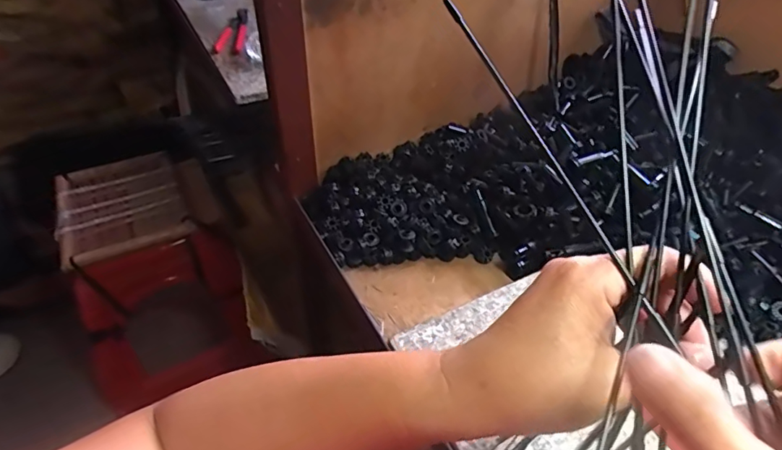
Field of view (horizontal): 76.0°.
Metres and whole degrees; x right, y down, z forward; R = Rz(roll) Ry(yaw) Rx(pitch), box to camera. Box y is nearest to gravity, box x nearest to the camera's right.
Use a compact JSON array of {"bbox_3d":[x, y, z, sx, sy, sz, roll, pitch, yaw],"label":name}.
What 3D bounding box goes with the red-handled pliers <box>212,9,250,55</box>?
[{"bbox_3d":[-0.318,-0.395,1.015,0.059,0.023,0.201,-2,42,-4],"label":"red-handled pliers"}]

